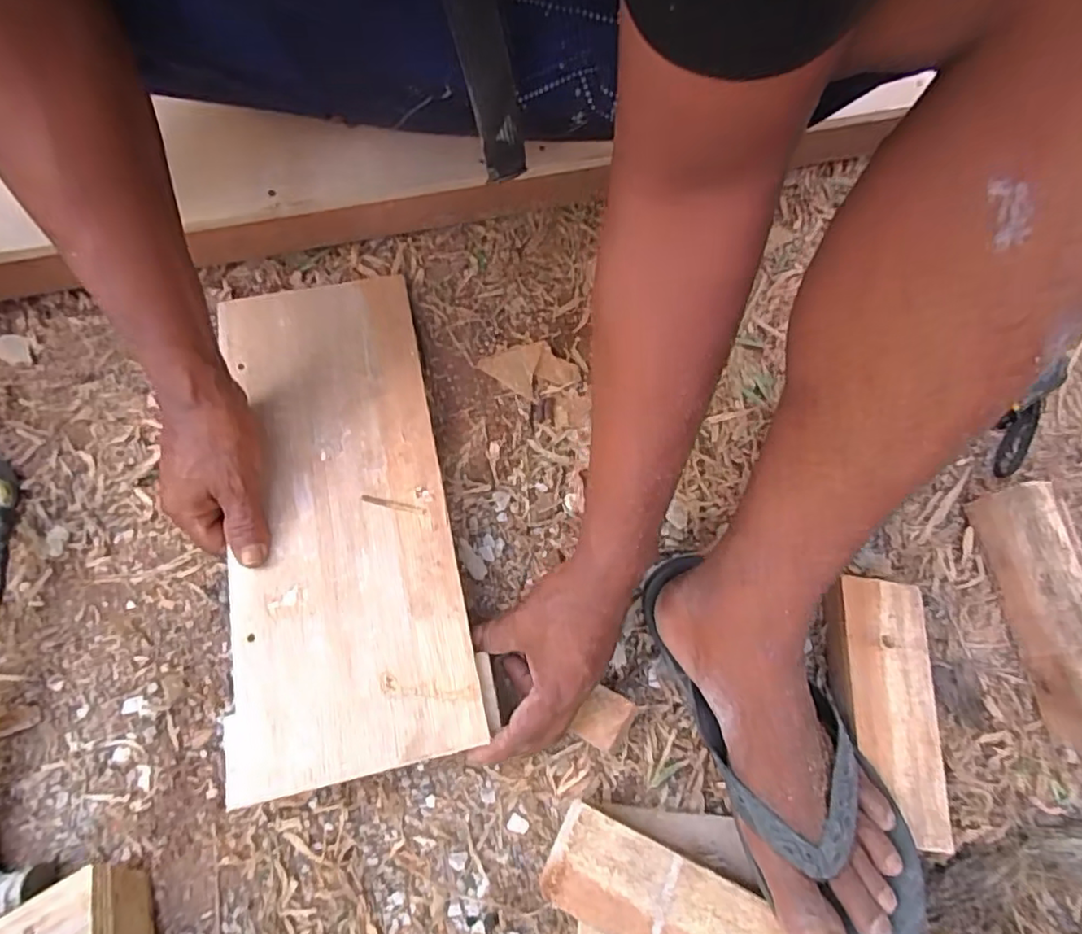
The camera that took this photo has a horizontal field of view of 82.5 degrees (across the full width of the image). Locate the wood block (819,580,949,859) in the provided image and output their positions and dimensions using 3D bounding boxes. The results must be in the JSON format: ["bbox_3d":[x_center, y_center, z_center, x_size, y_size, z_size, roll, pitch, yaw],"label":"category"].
[{"bbox_3d":[0.236,0.166,0.438,0.066,0.038,0.167,5,72,1],"label":"wood block"}]

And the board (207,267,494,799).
[{"bbox_3d":[-0.153,0.020,0.463,0.161,0.016,0.381,-11,68,-4],"label":"board"}]

